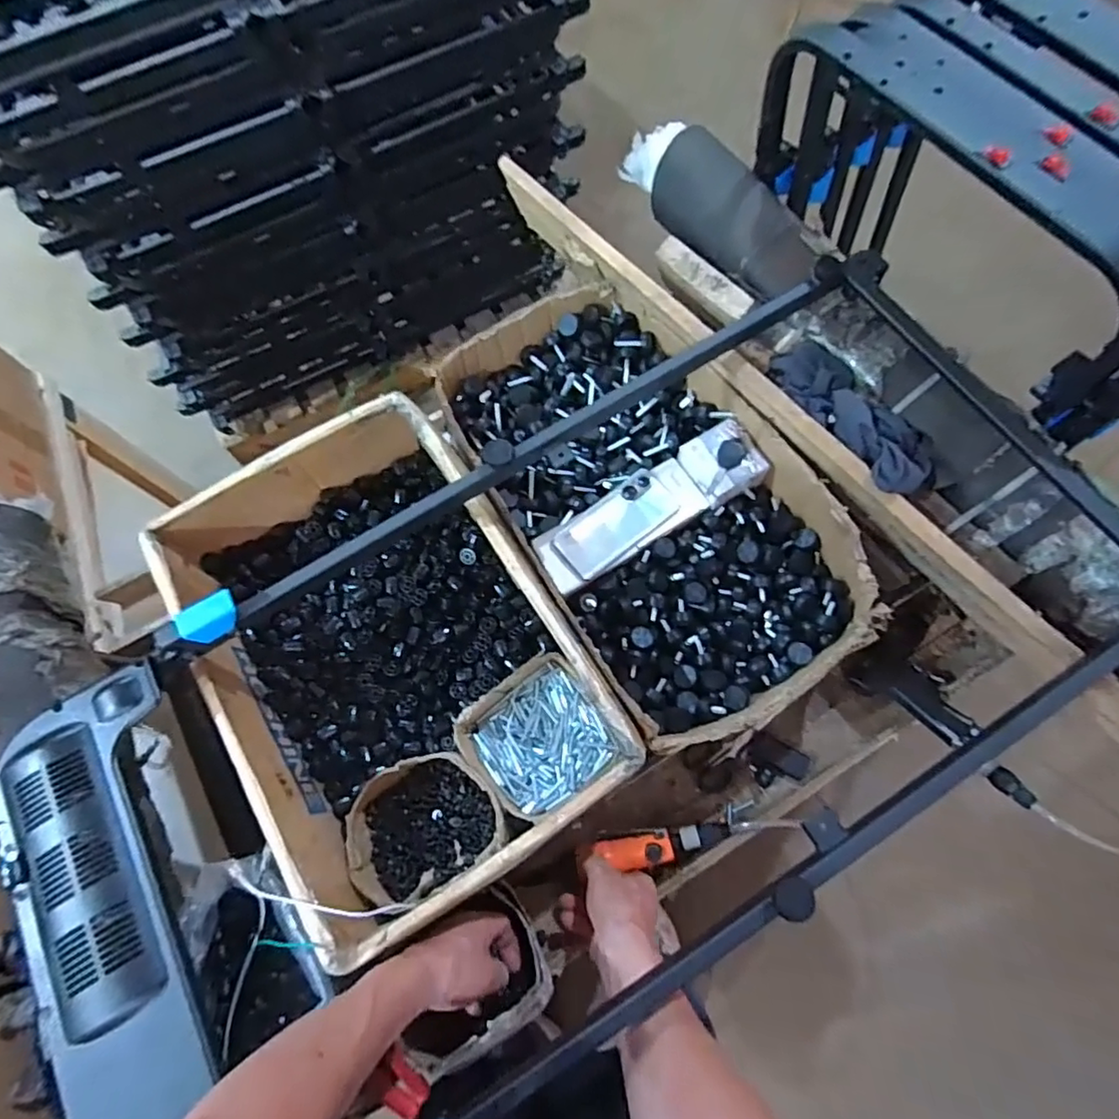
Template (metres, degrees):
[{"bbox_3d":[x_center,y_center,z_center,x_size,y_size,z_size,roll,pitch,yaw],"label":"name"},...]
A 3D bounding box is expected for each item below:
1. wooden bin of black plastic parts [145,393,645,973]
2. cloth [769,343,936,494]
[{"bbox_3d":[-0.188,0.098,0.688,0.368,0.168,0.540,-31,72,-8],"label":"wooden bin of black plastic parts"},{"bbox_3d":[0.339,-0.170,0.689,0.086,0.049,0.231,-31,73,-8],"label":"cloth"}]

